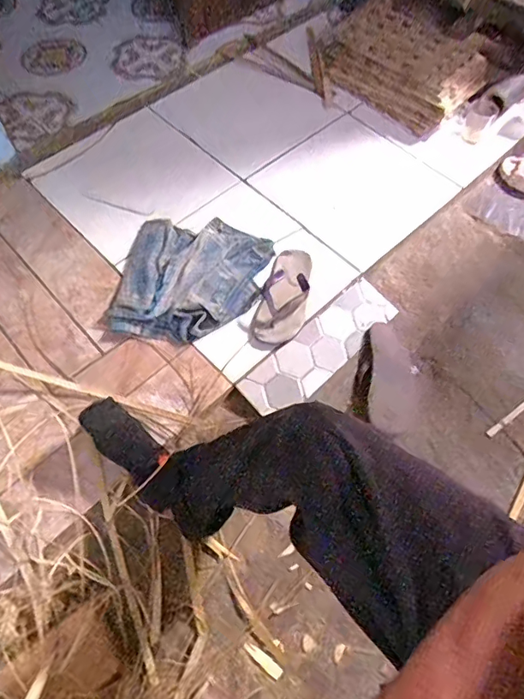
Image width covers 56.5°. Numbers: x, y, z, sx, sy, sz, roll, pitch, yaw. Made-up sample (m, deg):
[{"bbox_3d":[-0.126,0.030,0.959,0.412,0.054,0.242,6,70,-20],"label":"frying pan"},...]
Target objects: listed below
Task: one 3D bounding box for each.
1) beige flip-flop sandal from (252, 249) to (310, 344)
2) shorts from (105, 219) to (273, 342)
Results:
[{"bbox_3d":[0.048,-0.118,1.064,0.106,0.048,0.244,11,61,5],"label":"beige flip-flop sandal"},{"bbox_3d":[-0.153,-0.159,1.068,0.314,0.044,0.314,0,61,-1],"label":"shorts"}]

